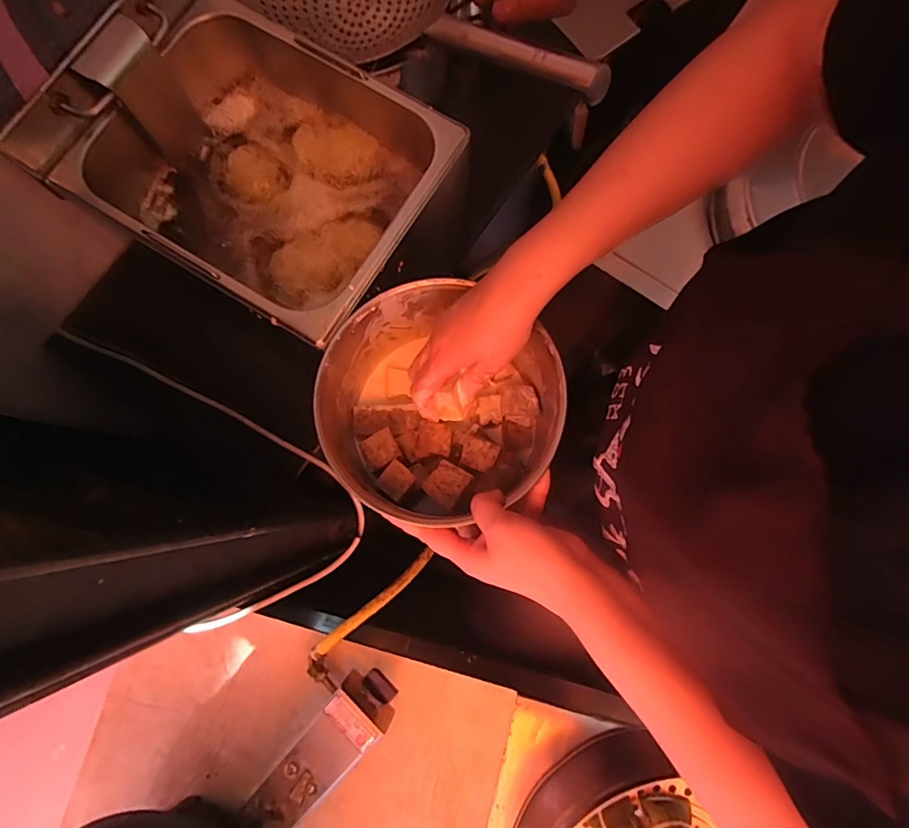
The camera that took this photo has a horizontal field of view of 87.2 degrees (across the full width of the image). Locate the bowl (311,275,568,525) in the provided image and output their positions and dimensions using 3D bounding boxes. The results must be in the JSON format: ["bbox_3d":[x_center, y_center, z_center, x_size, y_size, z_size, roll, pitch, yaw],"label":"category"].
[{"bbox_3d":[-0.017,-0.009,0.456,0.189,0.109,0.199,0,79,-1],"label":"bowl"}]

